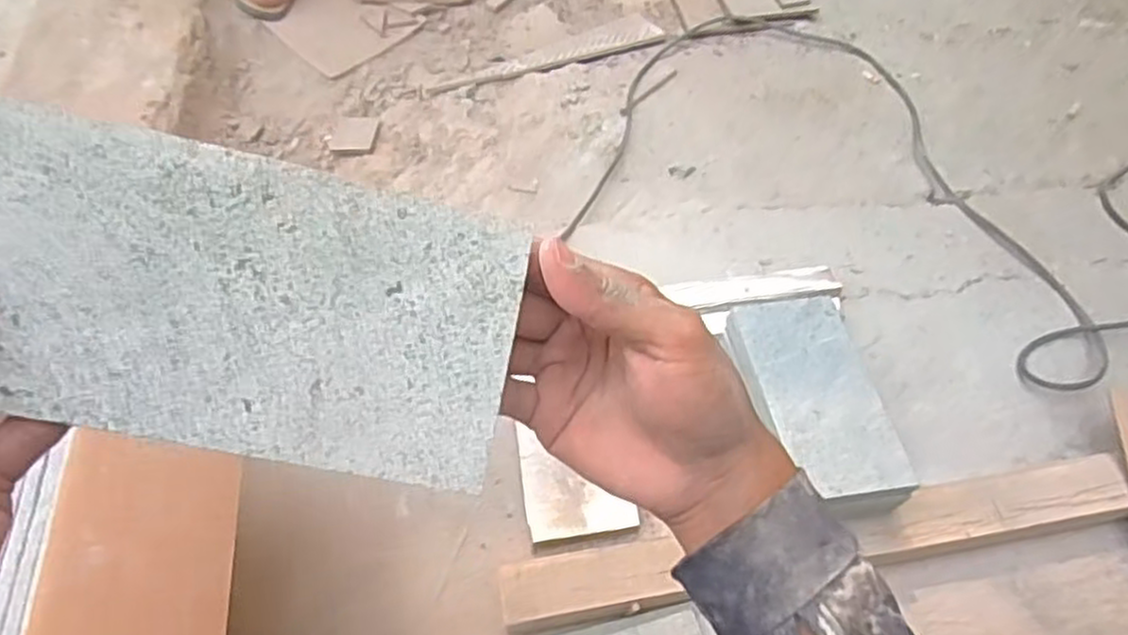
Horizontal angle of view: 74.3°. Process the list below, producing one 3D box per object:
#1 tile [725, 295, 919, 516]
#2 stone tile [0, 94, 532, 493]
[{"bbox_3d":[0.225,0.071,0.670,0.103,0.046,0.206,-6,57,-5],"label":"tile"},{"bbox_3d":[-0.114,-0.006,0.246,0.193,0.004,0.096,13,81,-11],"label":"stone tile"}]

